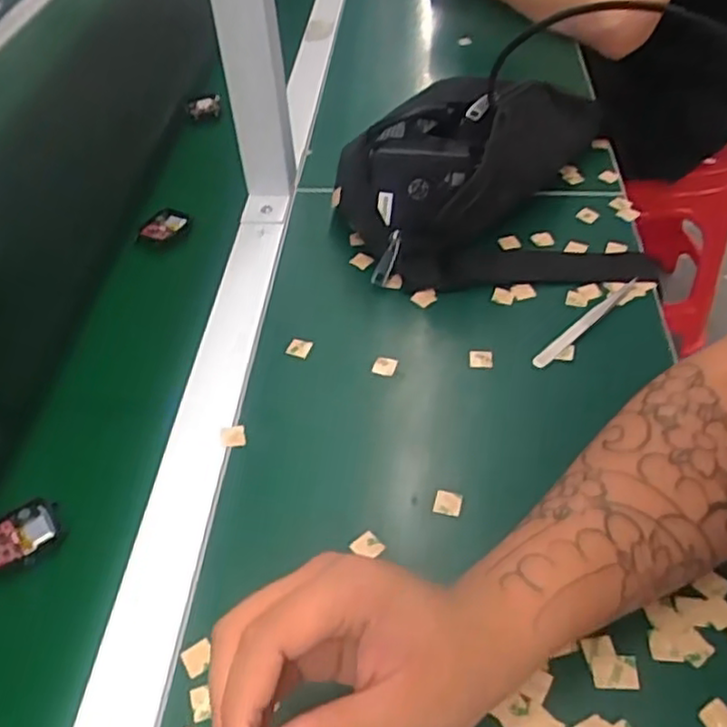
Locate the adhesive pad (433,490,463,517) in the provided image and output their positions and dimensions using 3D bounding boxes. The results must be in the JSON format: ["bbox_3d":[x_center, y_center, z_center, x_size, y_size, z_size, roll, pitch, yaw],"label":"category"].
[{"bbox_3d":[0.051,0.083,0.418,0.015,0.005,0.015,12,49,15],"label":"adhesive pad"}]

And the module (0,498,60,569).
[{"bbox_3d":[-0.199,0.100,0.407,0.043,0.005,0.039,-25,50,-18],"label":"module"}]

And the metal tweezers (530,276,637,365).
[{"bbox_3d":[0.166,-0.032,0.517,0.123,0.009,0.010,-36,55,-27],"label":"metal tweezers"}]

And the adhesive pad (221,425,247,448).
[{"bbox_3d":[-0.084,0.047,0.452,0.016,0.004,0.015,-4,58,-14],"label":"adhesive pad"}]

